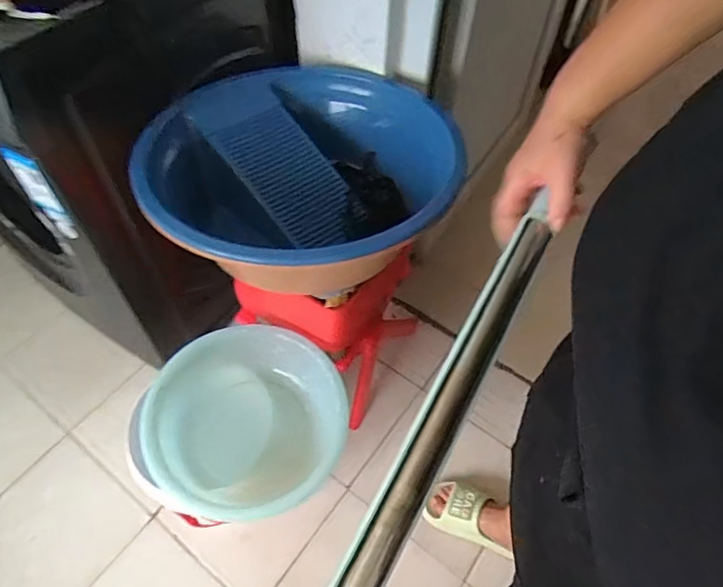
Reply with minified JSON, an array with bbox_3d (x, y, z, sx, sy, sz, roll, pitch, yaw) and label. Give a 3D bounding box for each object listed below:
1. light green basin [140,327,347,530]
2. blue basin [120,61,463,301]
[{"bbox_3d":[-0.182,0.227,0.887,0.296,0.149,0.301,1,54,-2],"label":"light green basin"},{"bbox_3d":[-0.092,-0.200,0.854,0.473,0.193,0.519,6,54,2],"label":"blue basin"}]

